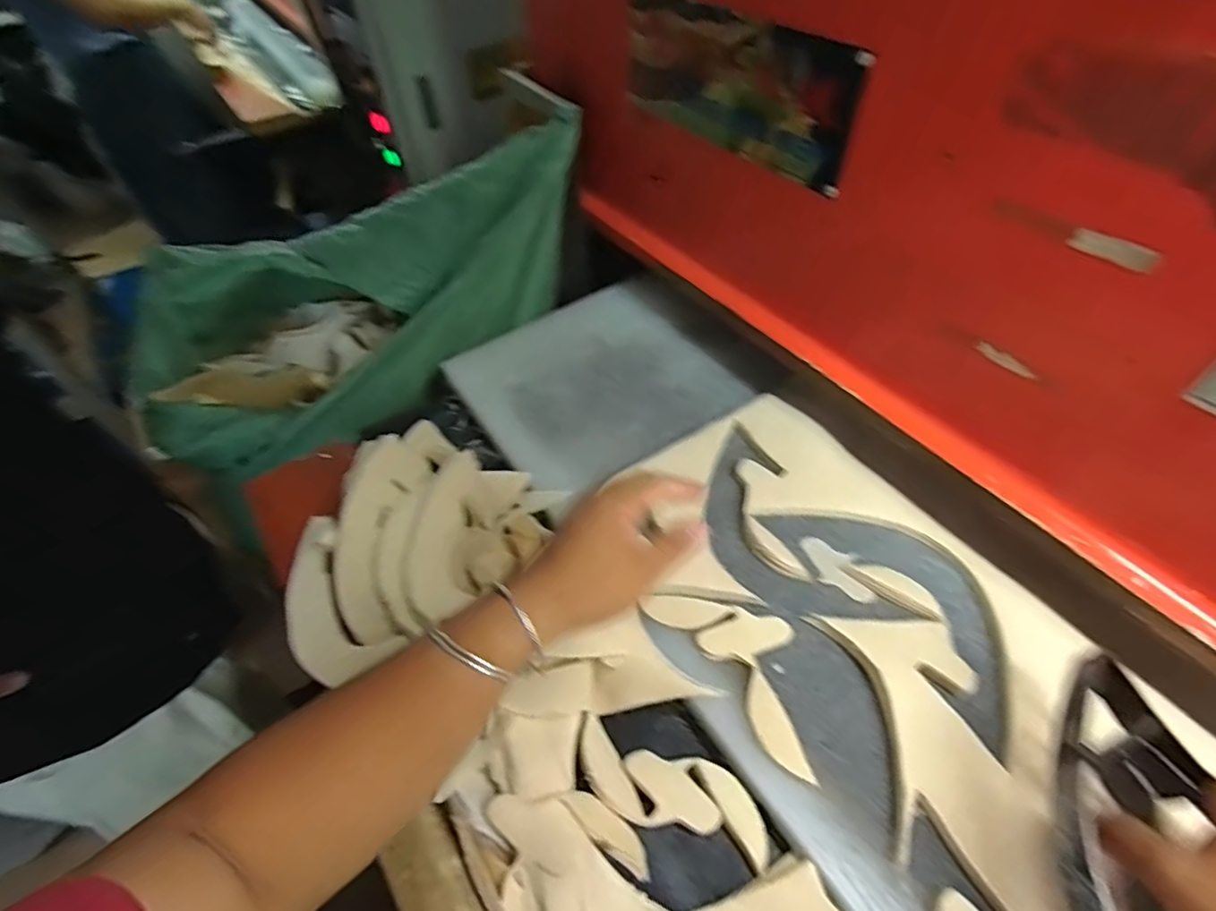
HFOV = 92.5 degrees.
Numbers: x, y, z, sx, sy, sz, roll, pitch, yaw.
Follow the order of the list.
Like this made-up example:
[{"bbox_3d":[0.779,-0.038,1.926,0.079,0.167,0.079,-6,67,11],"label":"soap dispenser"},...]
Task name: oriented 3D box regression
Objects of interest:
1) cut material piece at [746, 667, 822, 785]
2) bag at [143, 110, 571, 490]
[{"bbox_3d":[0.123,0.203,0.434,0.027,0.007,0.081,-20,61,-5],"label":"cut material piece"},{"bbox_3d":[-0.308,-0.233,0.763,0.617,0.247,0.255,-27,51,6],"label":"bag"}]

